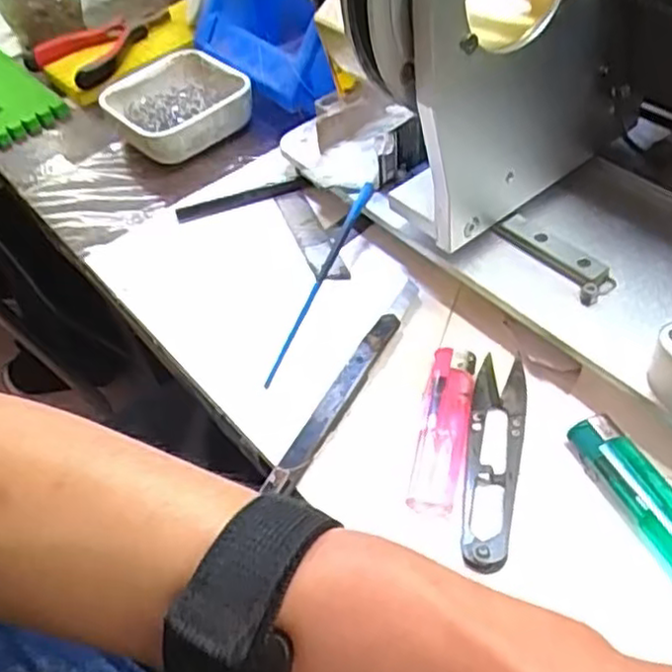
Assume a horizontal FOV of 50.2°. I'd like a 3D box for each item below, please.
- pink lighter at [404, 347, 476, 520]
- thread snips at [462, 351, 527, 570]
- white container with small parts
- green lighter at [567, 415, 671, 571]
[{"bbox_3d":[0.046,0.037,0.303,0.019,0.010,0.077,5,50,15],"label":"pink lighter"},{"bbox_3d":[0.066,0.049,0.297,0.022,0.007,0.099,4,49,14],"label":"thread snips"},{"bbox_3d":[-0.105,-0.157,0.486,0.083,0.033,0.099,-33,51,-18],"label":"white container with small parts"},{"bbox_3d":[0.120,0.061,0.270,0.020,0.009,0.075,-22,48,-9],"label":"green lighter"}]

